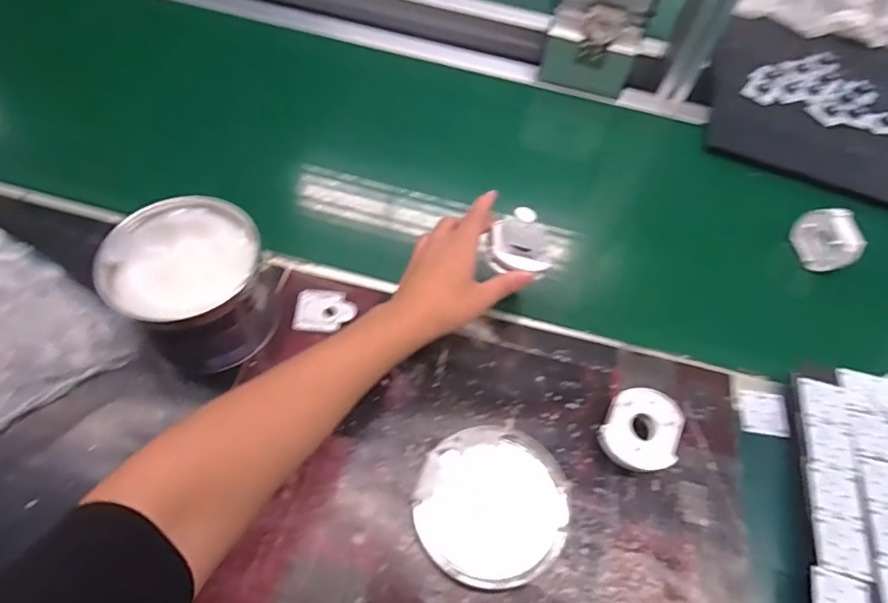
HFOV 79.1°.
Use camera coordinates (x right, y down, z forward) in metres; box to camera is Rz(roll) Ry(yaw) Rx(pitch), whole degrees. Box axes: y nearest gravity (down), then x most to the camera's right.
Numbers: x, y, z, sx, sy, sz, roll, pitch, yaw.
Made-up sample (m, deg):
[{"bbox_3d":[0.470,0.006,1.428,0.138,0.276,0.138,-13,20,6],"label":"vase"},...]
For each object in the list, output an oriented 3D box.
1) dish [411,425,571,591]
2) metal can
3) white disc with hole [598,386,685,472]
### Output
[{"bbox_3d":[0.043,0.172,0.464,0.126,0.016,0.129,2,60,-3],"label":"dish"},{"bbox_3d":[-0.225,-0.015,0.500,0.124,0.101,0.125,2,60,-3],"label":"metal can"},{"bbox_3d":[0.178,0.119,0.495,0.063,0.042,0.077,25,61,10],"label":"white disc with hole"}]

